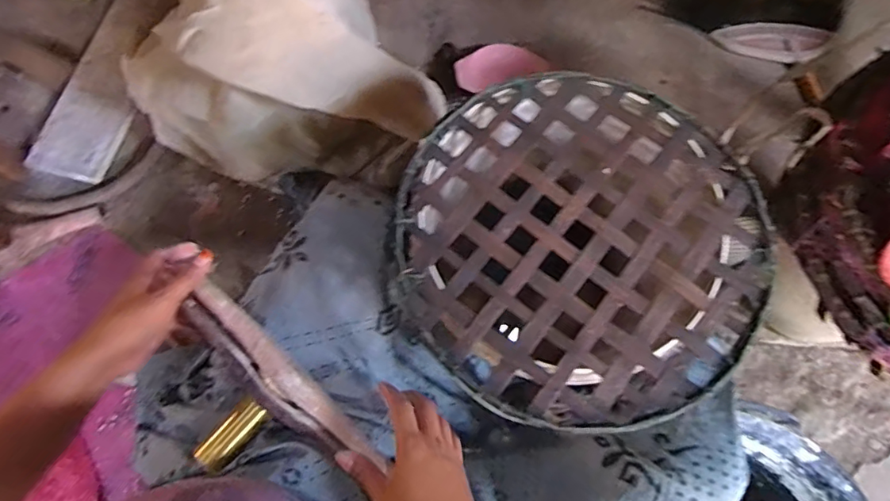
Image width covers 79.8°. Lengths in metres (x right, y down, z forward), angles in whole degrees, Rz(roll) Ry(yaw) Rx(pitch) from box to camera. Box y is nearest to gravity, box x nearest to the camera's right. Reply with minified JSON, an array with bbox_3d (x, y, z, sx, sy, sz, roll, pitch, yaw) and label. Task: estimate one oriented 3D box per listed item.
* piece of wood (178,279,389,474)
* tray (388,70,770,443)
[{"bbox_3d":[-0.163,0.123,0.514,0.252,0.035,0.043,42,78,8],"label":"piece of wood"},{"bbox_3d":[0.128,-0.011,0.508,0.334,0.017,0.341,0,74,-1],"label":"tray"}]

